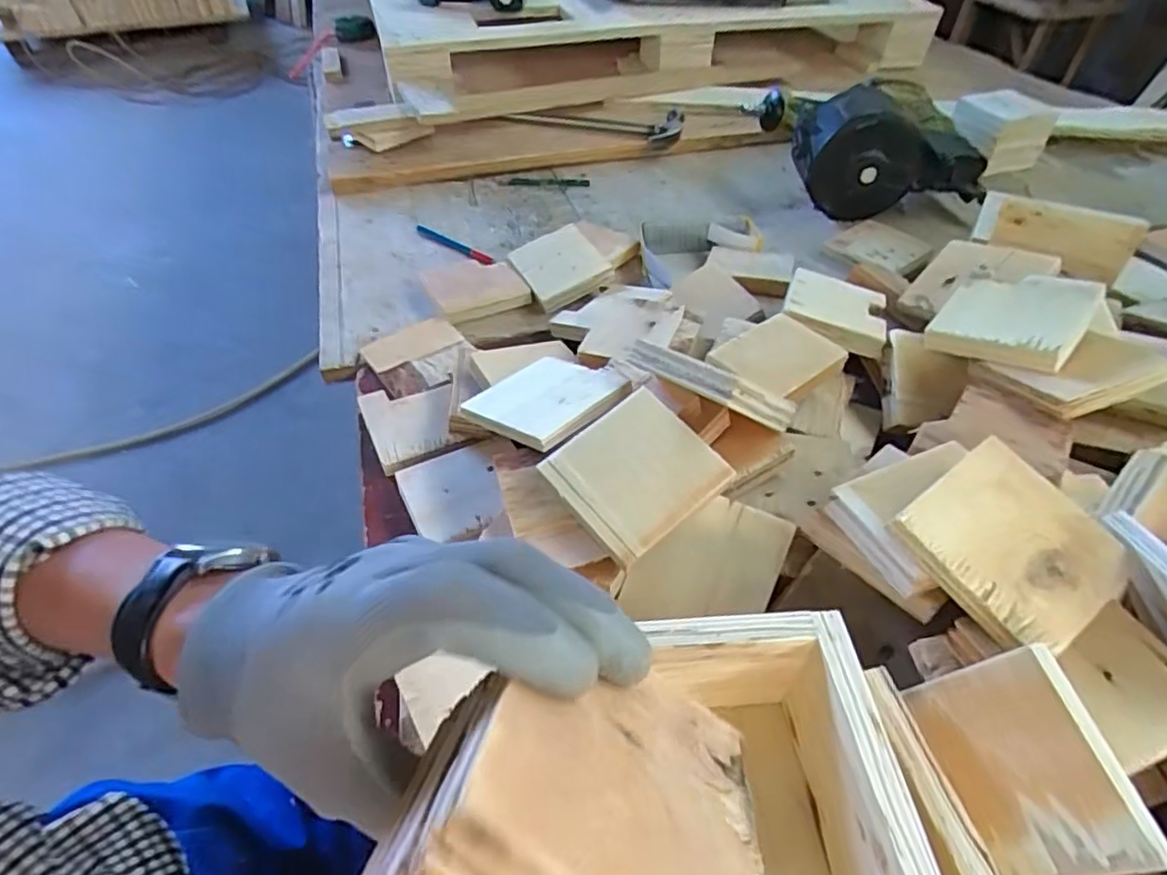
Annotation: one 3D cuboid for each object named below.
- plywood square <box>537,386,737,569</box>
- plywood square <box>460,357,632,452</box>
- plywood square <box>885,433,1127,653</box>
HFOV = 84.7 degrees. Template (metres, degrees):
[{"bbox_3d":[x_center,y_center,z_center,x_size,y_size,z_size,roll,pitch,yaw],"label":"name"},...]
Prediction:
[{"bbox_3d":[0.031,0.020,0.395,0.090,0.009,0.086,-37,64,-15],"label":"plywood square"},{"bbox_3d":[-0.021,-0.031,0.459,0.101,0.009,0.099,22,46,36],"label":"plywood square"},{"bbox_3d":[0.216,0.054,0.322,0.083,0.010,0.089,-33,67,-17],"label":"plywood square"}]

